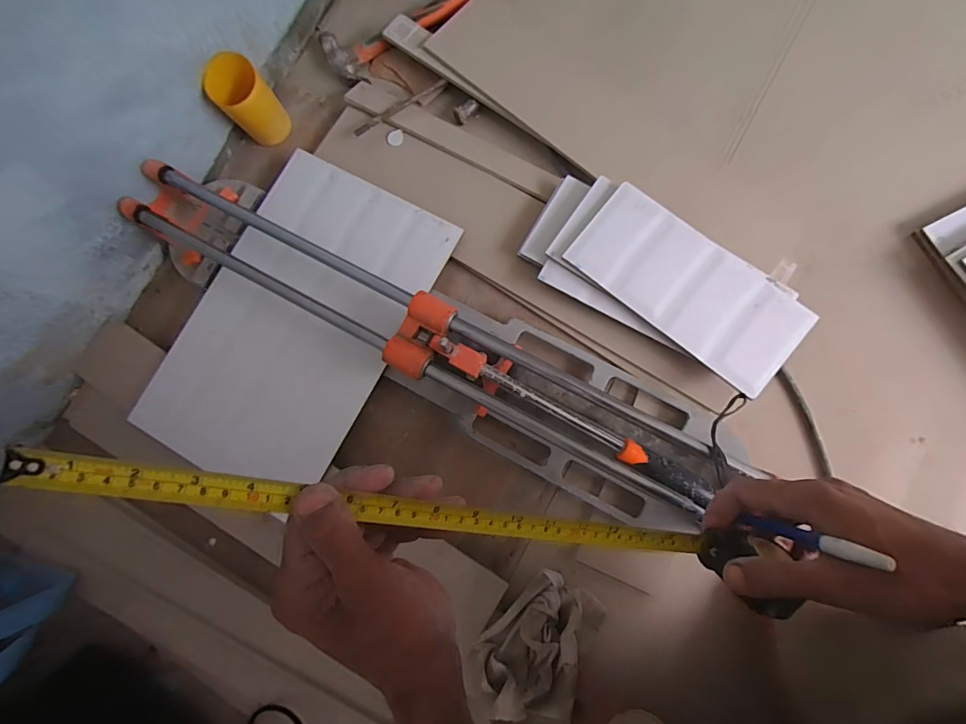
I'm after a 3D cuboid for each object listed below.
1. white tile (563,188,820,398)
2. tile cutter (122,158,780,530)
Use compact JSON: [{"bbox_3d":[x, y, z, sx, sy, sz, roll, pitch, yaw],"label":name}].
[{"bbox_3d":[0.217,-0.081,0.476,0.243,0.008,0.110,39,88,10],"label":"white tile"},{"bbox_3d":[-0.067,-0.033,0.508,0.767,0.092,0.157,28,86,9],"label":"tile cutter"}]

